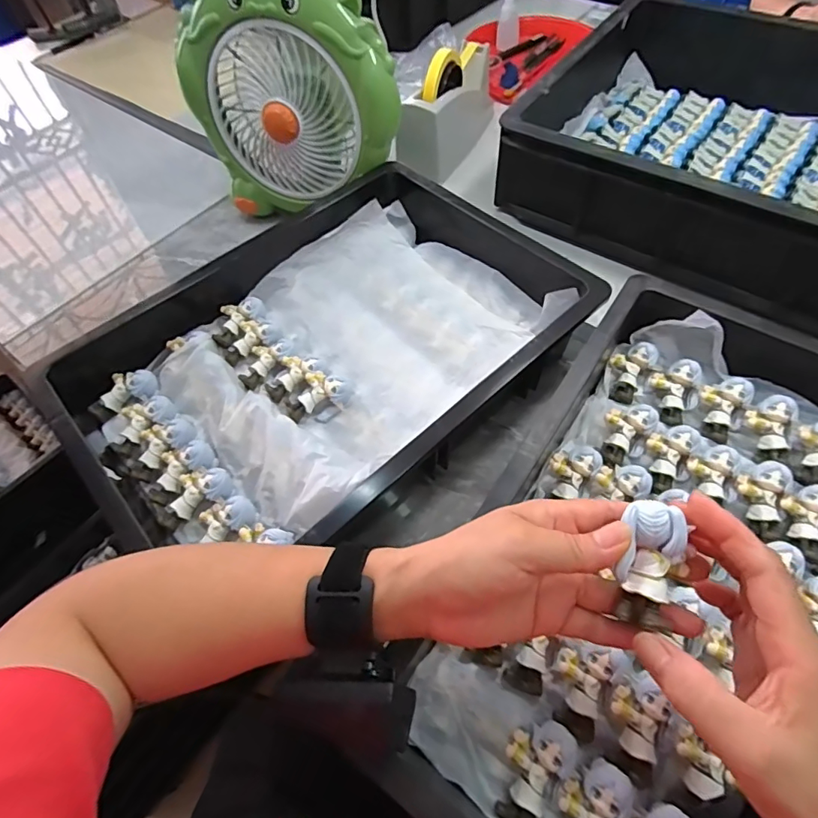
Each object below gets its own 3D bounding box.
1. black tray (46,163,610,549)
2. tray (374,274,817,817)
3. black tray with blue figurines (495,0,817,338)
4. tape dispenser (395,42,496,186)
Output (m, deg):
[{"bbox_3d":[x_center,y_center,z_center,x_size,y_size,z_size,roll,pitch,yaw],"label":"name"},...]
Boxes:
[{"bbox_3d":[-0.067,-0.062,0.472,0.472,0.071,0.318,-37,64,-18],"label":"black tray"},{"bbox_3d":[0.214,0.124,0.354,0.325,0.091,0.463,28,64,19],"label":"tray"},{"bbox_3d":[0.454,-0.302,0.589,0.588,0.119,0.417,30,65,20],"label":"black tray with blue figurines"},{"bbox_3d":[0.061,-0.445,0.706,0.075,0.116,0.201,26,64,18],"label":"tape dispenser"}]

